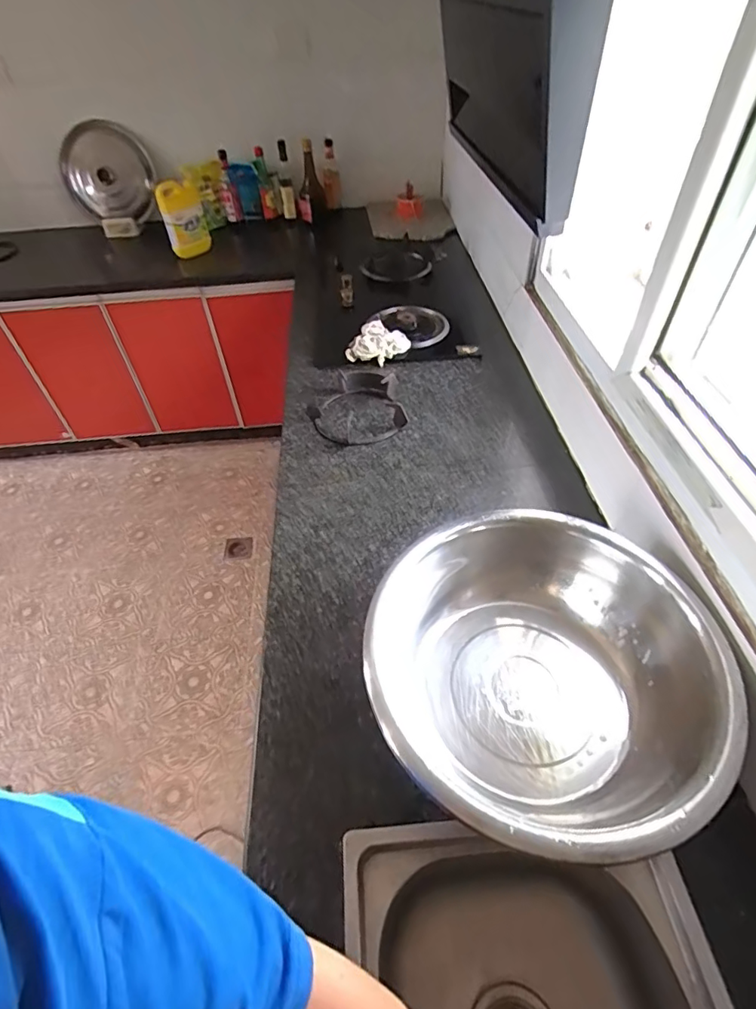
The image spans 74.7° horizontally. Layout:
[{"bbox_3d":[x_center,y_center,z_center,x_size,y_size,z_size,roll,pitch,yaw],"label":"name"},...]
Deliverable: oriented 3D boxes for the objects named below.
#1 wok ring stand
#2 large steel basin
[{"bbox_3d":[-0.051,-0.220,1.073,0.197,0.044,0.223,-10,48,-3],"label":"wok ring stand"},{"bbox_3d":[0.199,0.198,0.611,0.359,0.134,0.390,-3,48,4],"label":"large steel basin"}]

